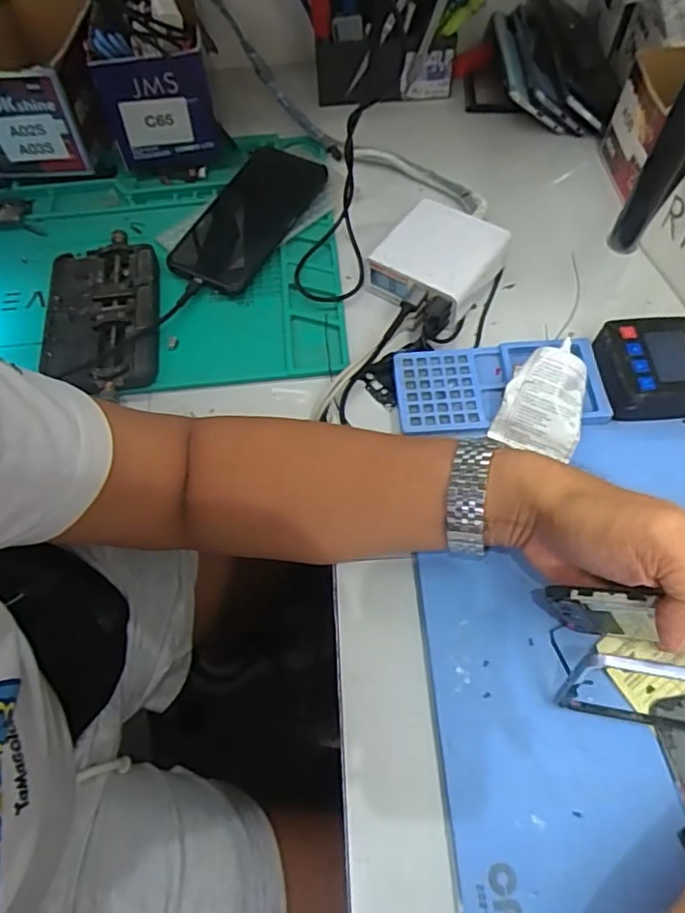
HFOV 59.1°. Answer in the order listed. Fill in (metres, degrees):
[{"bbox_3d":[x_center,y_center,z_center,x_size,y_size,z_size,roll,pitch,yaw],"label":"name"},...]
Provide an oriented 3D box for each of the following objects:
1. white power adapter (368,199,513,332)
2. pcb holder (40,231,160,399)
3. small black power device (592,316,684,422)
[{"bbox_3d":[0.077,-0.161,0.504,0.087,0.043,0.094,33,68,19],"label":"white power adapter"},{"bbox_3d":[-0.200,-0.117,0.501,0.094,0.027,0.163,-12,61,-4],"label":"pcb holder"},{"bbox_3d":[0.225,-0.064,0.446,0.079,0.037,0.075,-4,61,1],"label":"small black power device"}]

